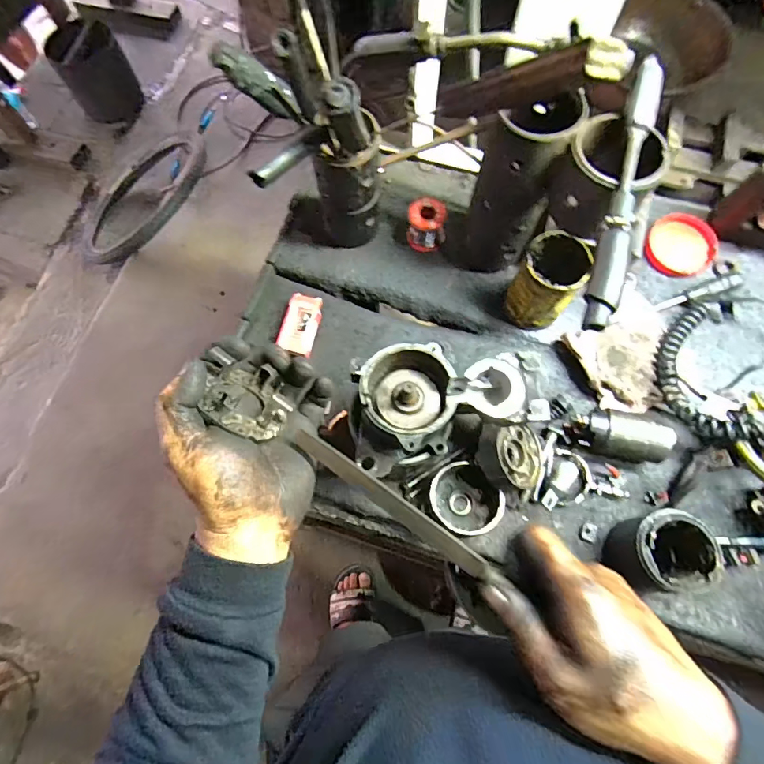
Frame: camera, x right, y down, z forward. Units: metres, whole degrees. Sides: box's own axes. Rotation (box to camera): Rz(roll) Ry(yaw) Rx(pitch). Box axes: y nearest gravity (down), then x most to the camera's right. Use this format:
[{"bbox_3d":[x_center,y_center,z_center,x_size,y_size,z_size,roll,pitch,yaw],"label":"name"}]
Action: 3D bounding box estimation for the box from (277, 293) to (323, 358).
[{"bbox_3d":[-0.109,-0.078,0.614,0.044,0.023,0.078,15,71,6],"label":"box"}]

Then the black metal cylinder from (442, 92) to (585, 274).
[{"bbox_3d":[0.153,-0.224,0.546,0.091,0.222,0.099,36,75,12],"label":"black metal cylinder"}]

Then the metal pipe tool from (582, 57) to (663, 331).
[{"bbox_3d":[0.214,-0.172,0.404,0.023,0.048,0.265,16,72,6],"label":"metal pipe tool"}]

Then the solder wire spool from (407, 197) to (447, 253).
[{"bbox_3d":[0.063,-0.217,0.633,0.055,0.057,0.047,6,71,3],"label":"solder wire spool"}]

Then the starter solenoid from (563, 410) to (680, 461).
[{"bbox_3d":[0.286,0.064,0.554,0.115,0.041,0.051,13,71,5],"label":"starter solenoid"}]

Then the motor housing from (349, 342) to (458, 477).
[{"bbox_3d":[0.017,0.024,0.450,0.113,0.063,0.104,-20,72,-6],"label":"motor housing"}]

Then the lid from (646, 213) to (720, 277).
[{"bbox_3d":[0.414,-0.189,0.634,0.090,0.013,0.085,-1,85,11],"label":"lid"}]

